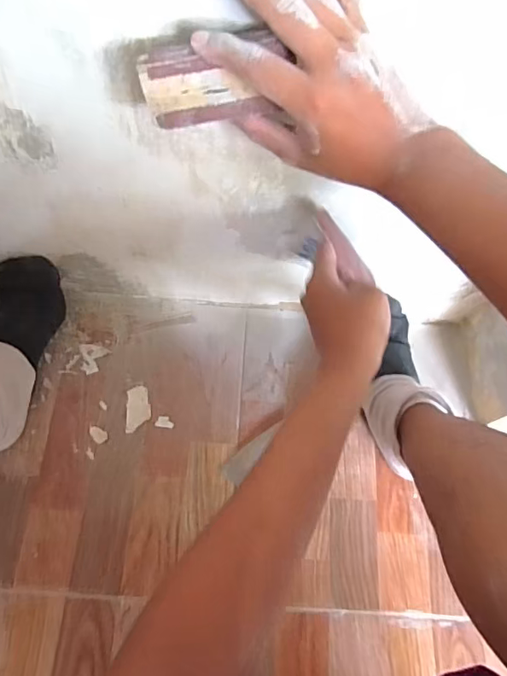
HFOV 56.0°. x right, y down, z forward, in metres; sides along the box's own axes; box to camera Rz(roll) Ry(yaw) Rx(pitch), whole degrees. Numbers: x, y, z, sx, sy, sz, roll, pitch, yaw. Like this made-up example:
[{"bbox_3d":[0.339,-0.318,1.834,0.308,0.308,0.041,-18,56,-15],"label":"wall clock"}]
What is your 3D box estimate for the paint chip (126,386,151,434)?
[{"bbox_3d":[-0.143,0.088,0.593,0.029,0.004,0.057,-3,68,-4],"label":"paint chip"}]

